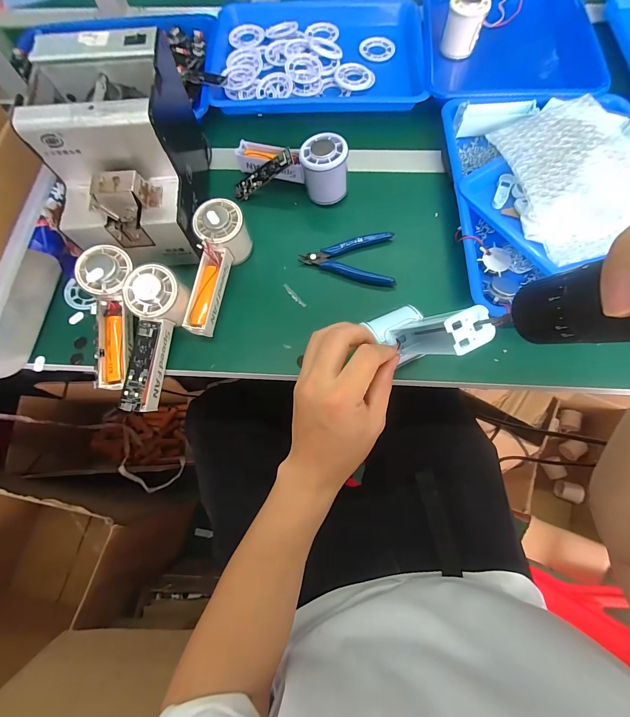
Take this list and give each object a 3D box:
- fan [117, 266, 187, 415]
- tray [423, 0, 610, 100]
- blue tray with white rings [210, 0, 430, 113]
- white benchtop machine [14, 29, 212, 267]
[{"bbox_3d":[-0.170,-0.021,0.338,0.054,0.042,0.150,7,91,5],"label":"fan"},{"bbox_3d":[0.304,-0.538,0.512,0.249,0.101,0.335,3,71,3],"label":"tray"},{"bbox_3d":[0.007,-0.512,0.522,0.330,0.029,0.275,-1,71,2],"label":"blue tray with white rings"},{"bbox_3d":[-0.206,-0.221,0.354,0.128,0.145,0.186,-1,71,2],"label":"white benchtop machine"}]

